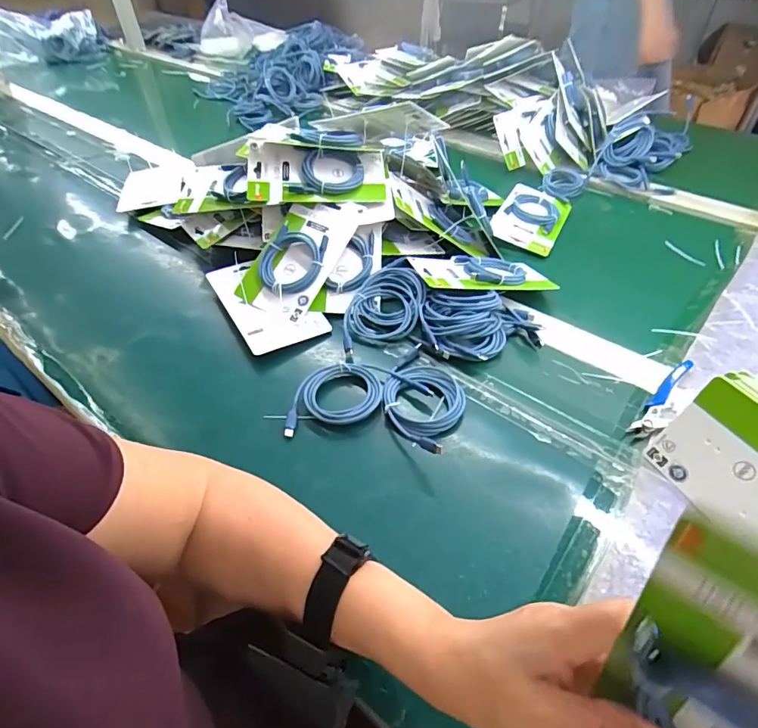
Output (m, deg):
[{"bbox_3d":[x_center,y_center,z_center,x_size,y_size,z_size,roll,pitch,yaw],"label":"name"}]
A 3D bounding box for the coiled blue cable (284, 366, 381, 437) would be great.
[{"bbox_3d":[-0.050,0.032,0.493,0.104,0.014,0.069,-11,46,-10],"label":"coiled blue cable"}]

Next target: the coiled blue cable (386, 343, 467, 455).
[{"bbox_3d":[0.044,0.031,0.480,0.088,0.028,0.132,19,48,19],"label":"coiled blue cable"}]

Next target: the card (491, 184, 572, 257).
[{"bbox_3d":[0.243,-0.237,0.746,0.098,0.024,0.167,19,48,19],"label":"card"}]

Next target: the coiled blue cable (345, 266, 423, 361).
[{"bbox_3d":[0.005,-0.063,0.562,0.085,0.038,0.134,9,46,10],"label":"coiled blue cable"}]

